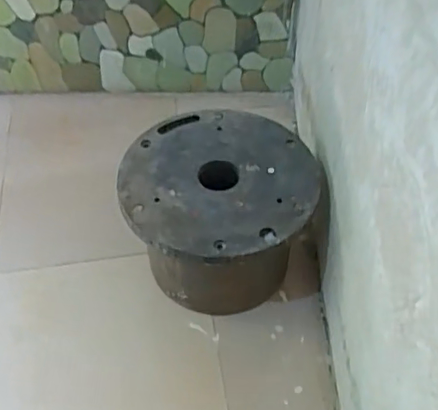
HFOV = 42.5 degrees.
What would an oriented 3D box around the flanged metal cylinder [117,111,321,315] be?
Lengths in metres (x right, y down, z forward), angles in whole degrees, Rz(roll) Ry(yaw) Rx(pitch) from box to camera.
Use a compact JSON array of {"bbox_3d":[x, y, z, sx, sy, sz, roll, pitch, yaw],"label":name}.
[{"bbox_3d":[-0.001,0.025,1.492,0.464,0.310,0.465,-1,49,1],"label":"flanged metal cylinder"}]

